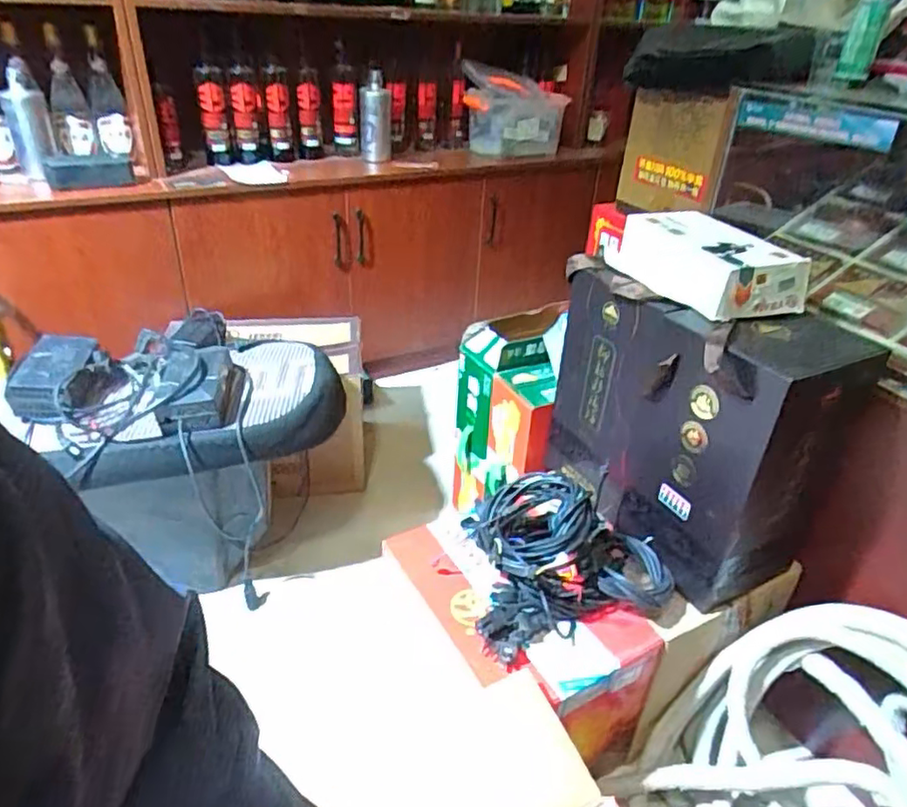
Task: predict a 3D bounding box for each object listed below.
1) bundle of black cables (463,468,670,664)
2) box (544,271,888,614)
[{"bbox_3d":[0.145,0.187,0.854,0.272,0.121,0.217,-9,34,-17],"label":"bundle of black cables"},{"bbox_3d":[0.325,0.021,0.906,0.177,0.353,0.373,-13,36,-23],"label":"box"}]

